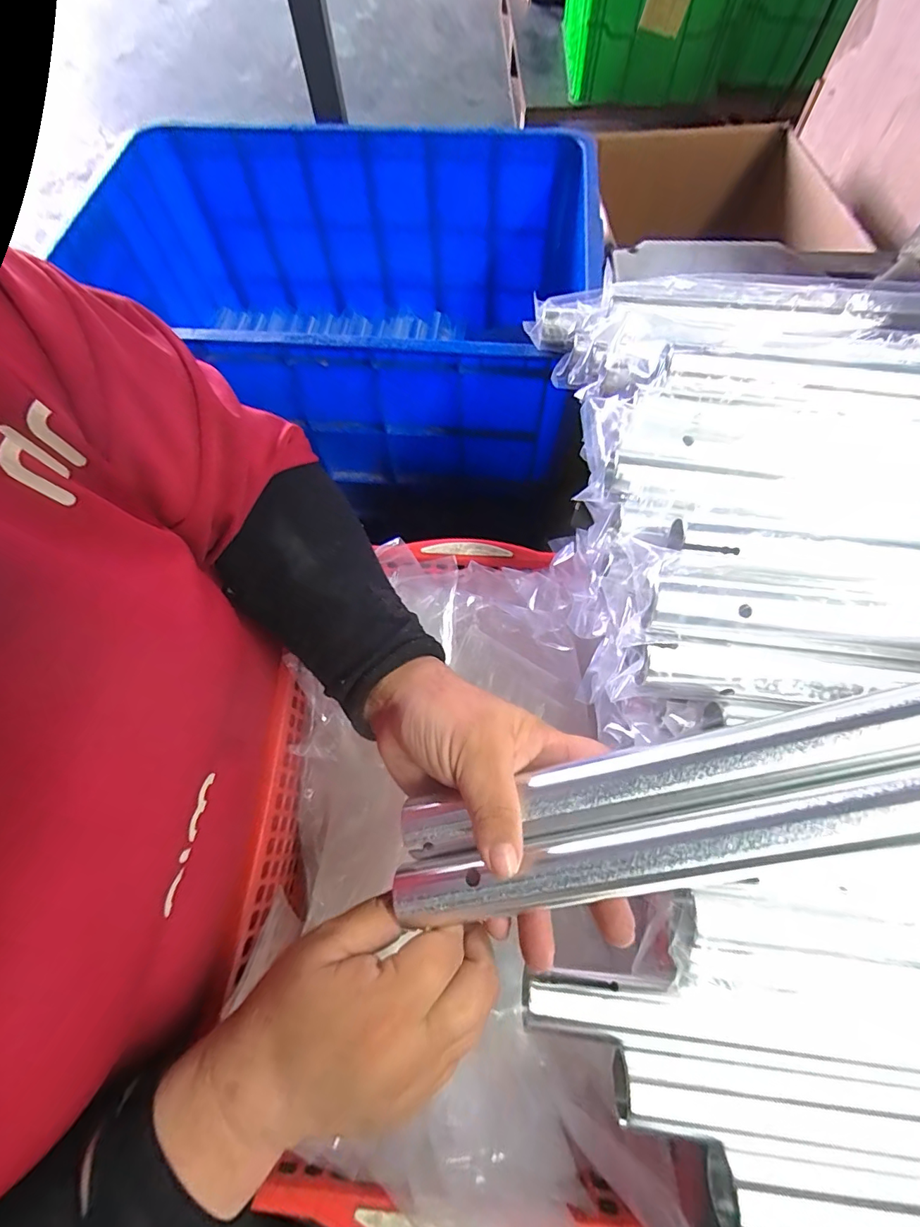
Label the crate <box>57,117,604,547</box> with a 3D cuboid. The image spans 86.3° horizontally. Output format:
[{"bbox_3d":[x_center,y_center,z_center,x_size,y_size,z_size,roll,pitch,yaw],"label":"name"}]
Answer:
[{"bbox_3d":[-0.153,-0.413,0.676,0.618,0.239,0.437,5,66,4],"label":"crate"}]

